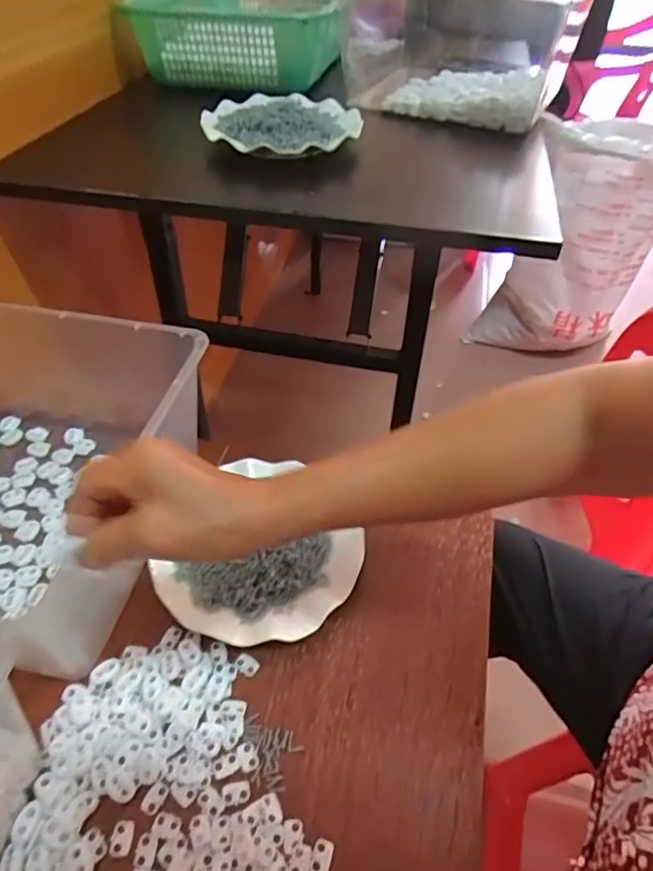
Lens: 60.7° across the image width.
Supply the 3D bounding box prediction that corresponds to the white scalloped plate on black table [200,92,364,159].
[{"bbox_3d":[-0.052,-0.368,0.648,0.178,0.029,0.163,1,46,-1],"label":"white scalloped plate on black table"}]

